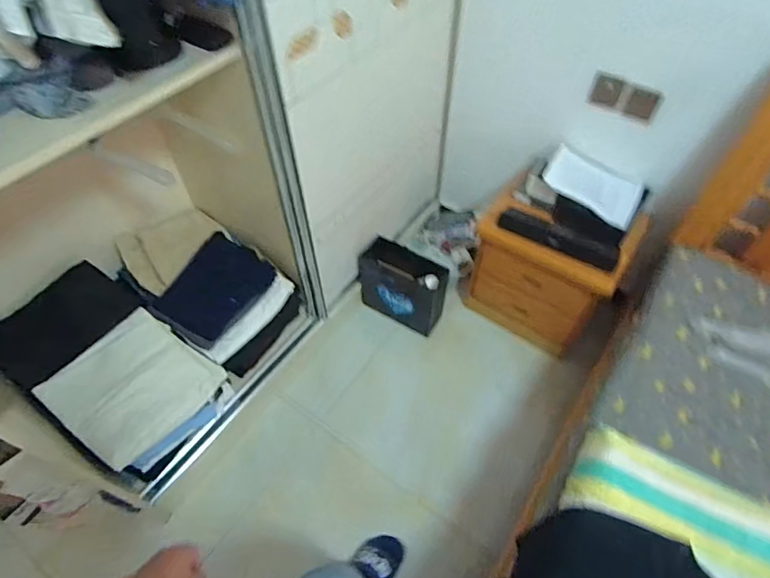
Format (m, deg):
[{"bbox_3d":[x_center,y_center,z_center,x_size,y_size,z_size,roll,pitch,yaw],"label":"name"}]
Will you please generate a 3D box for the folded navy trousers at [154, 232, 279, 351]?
[{"bbox_3d":[-0.570,-0.003,1.515,0.305,0.034,0.351,31,76,12],"label":"folded navy trousers"}]

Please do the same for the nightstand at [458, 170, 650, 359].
[{"bbox_3d":[0.570,-0.085,1.691,0.490,0.462,0.332,28,60,19],"label":"nightstand"}]

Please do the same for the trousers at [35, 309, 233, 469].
[{"bbox_3d":[-0.716,0.269,1.314,0.347,0.054,0.361,37,64,8],"label":"trousers"}]

